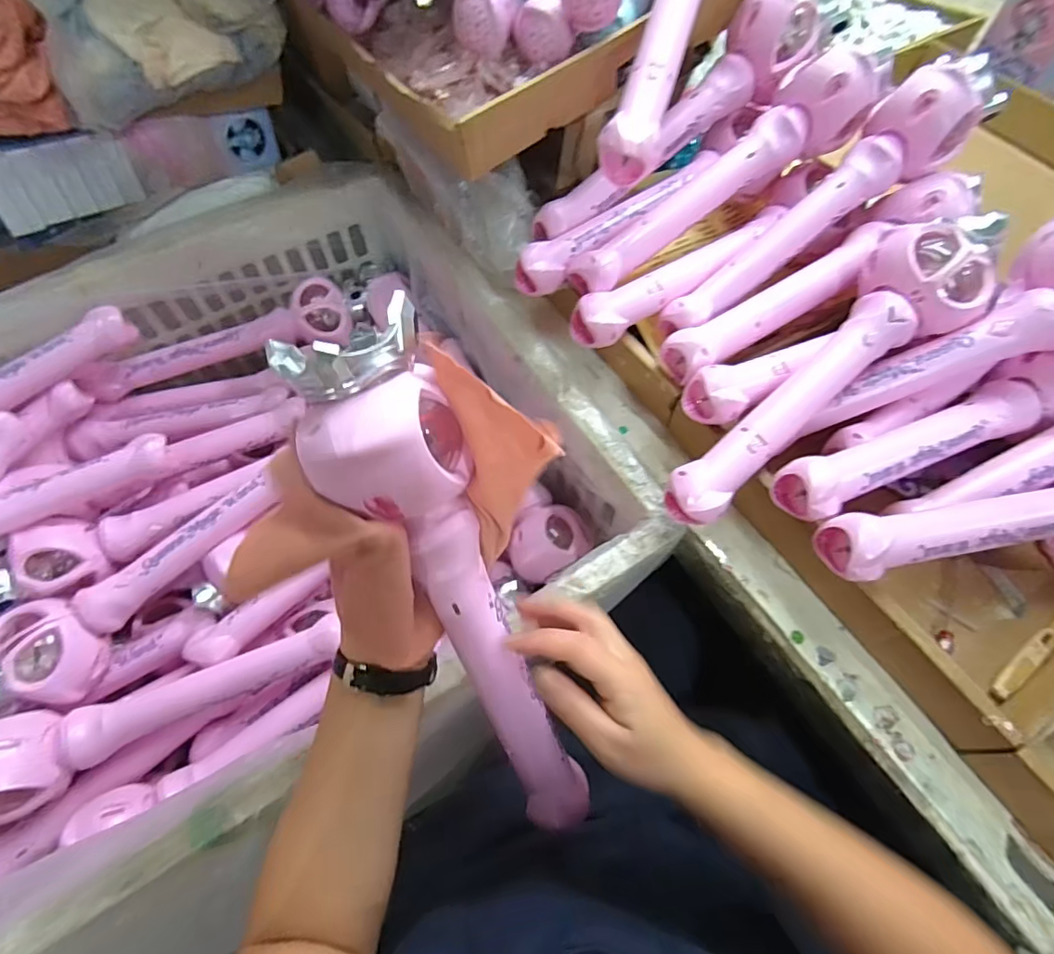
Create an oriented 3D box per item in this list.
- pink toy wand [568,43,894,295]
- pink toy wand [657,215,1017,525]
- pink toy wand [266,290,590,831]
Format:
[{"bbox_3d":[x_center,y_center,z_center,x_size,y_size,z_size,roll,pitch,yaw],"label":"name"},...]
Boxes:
[{"bbox_3d":[0.184,-0.291,0.523,0.332,0.061,0.077,-37,66,3],"label":"pink toy wand"},{"bbox_3d":[0.254,-0.093,0.454,0.364,0.052,0.102,-42,68,-6],"label":"pink toy wand"},{"bbox_3d":[-0.033,0.088,0.315,0.072,0.354,0.042,-24,27,-12],"label":"pink toy wand"}]

